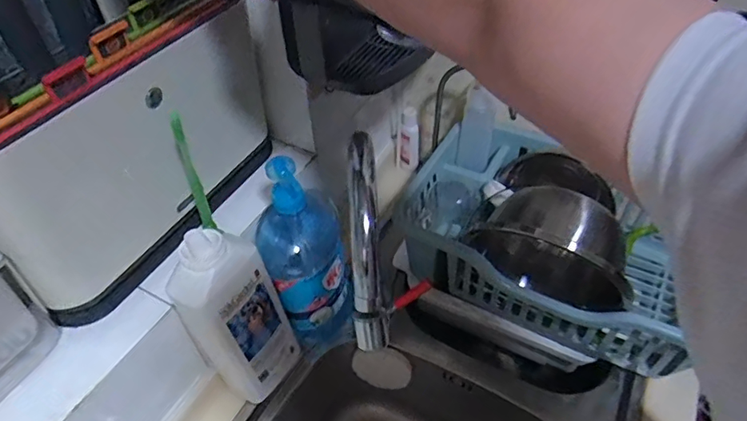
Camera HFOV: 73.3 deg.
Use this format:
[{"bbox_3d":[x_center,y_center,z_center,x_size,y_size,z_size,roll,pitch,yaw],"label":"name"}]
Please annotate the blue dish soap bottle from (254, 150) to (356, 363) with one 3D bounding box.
[{"bbox_3d":[-0.081,0.063,0.614,0.099,0.267,0.085,-15,47,-12],"label":"blue dish soap bottle"}]

